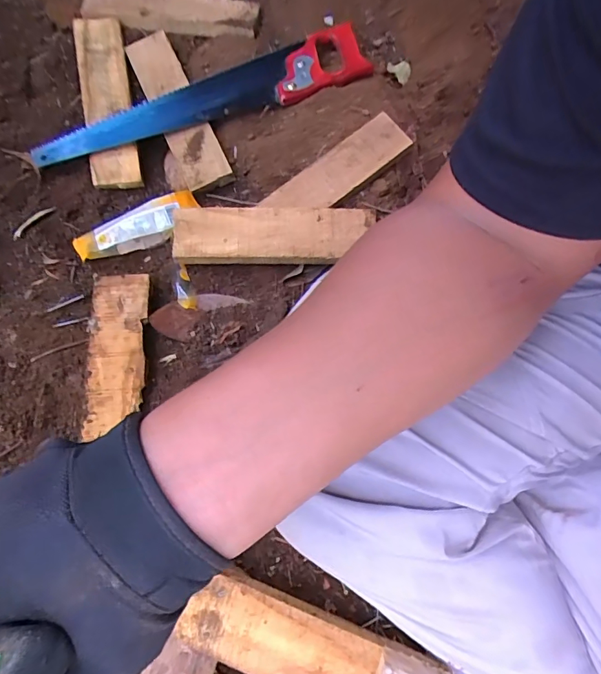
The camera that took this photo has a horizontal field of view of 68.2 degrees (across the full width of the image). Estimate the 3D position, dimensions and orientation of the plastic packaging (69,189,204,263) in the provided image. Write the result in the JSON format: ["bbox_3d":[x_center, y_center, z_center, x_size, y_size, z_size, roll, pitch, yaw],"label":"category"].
[{"bbox_3d":[-0.211,-0.142,0.568,0.161,0.032,0.045,-20,66,-12],"label":"plastic packaging"}]

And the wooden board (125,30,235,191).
[{"bbox_3d":[-0.174,-0.322,0.628,0.064,0.017,0.265,-26,79,-3],"label":"wooden board"}]

